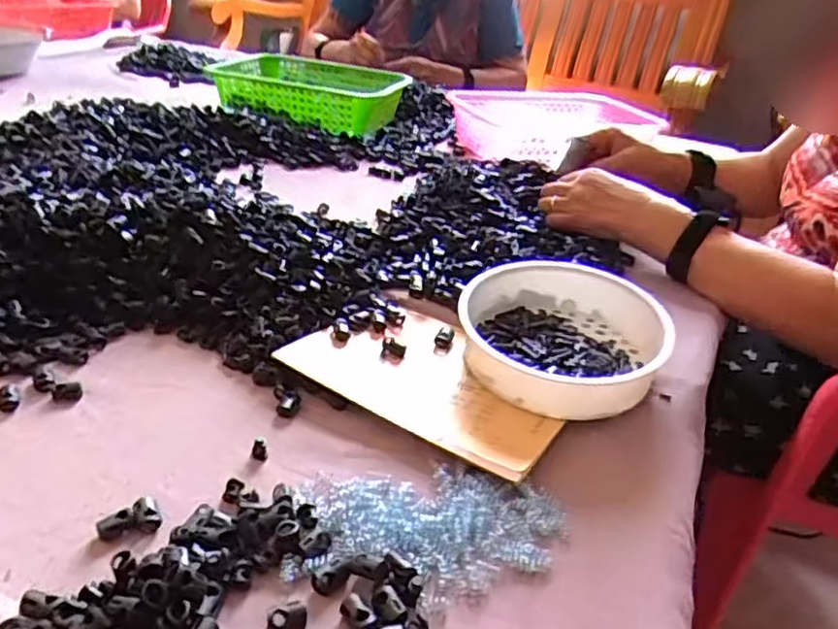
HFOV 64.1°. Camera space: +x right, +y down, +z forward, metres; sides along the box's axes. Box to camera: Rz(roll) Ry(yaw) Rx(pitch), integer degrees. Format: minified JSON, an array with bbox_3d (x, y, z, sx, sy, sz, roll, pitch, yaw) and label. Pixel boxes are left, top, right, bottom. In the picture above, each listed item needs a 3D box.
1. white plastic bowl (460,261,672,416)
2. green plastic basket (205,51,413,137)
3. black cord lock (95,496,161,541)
[{"bbox_3d":[0.113,0.019,0.534,0.150,0.055,0.158,4,29,-2],"label":"white plastic bowl"},{"bbox_3d":[-0.185,-0.375,1.130,0.311,0.070,0.246,14,31,14],"label":"green plastic basket"},{"bbox_3d":[-0.166,0.117,0.383,0.032,0.008,0.020,-14,35,-30],"label":"black cord lock"}]

